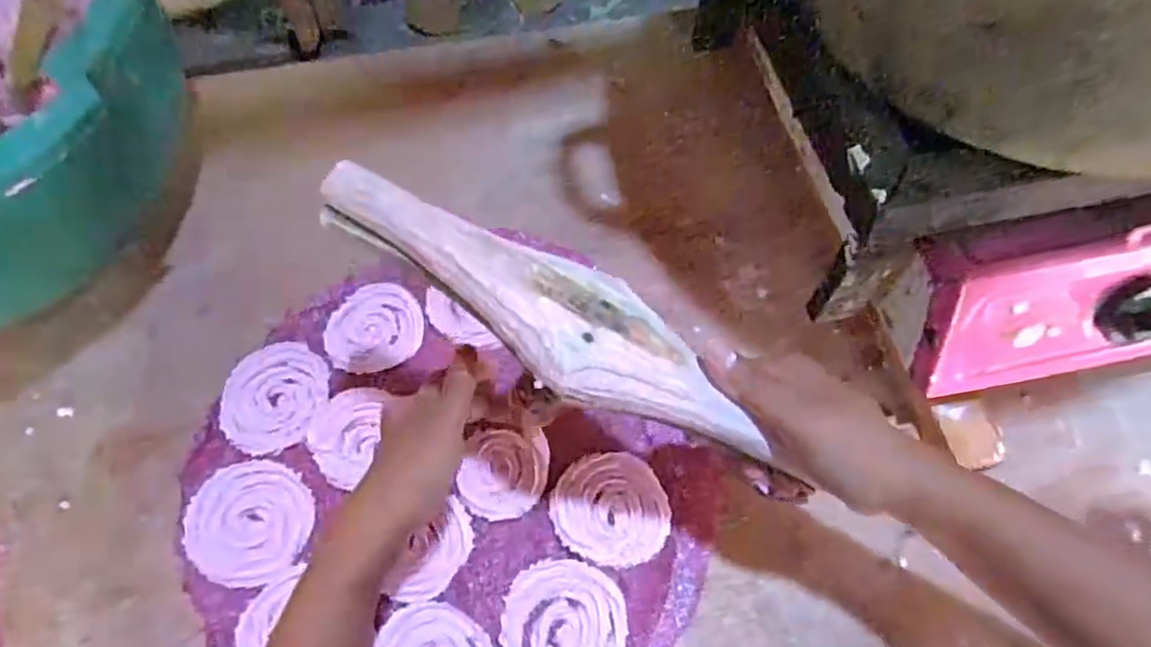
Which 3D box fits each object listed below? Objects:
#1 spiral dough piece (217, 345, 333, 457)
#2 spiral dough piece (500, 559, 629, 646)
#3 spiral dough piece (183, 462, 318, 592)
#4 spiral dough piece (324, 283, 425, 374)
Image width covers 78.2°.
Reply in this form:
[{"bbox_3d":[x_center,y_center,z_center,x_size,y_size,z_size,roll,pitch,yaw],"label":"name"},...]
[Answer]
[{"bbox_3d":[-0.218,0.052,0.510,0.070,0.004,0.082,19,63,8],"label":"spiral dough piece"},{"bbox_3d":[-0.006,0.189,0.442,0.076,0.008,0.079,-8,63,-6],"label":"spiral dough piece"},{"bbox_3d":[-0.217,0.131,0.469,0.082,0.004,0.077,1,62,-2],"label":"spiral dough piece"},{"bbox_3d":[-0.153,0.001,0.539,0.071,0.004,0.075,-12,63,-8],"label":"spiral dough piece"}]

